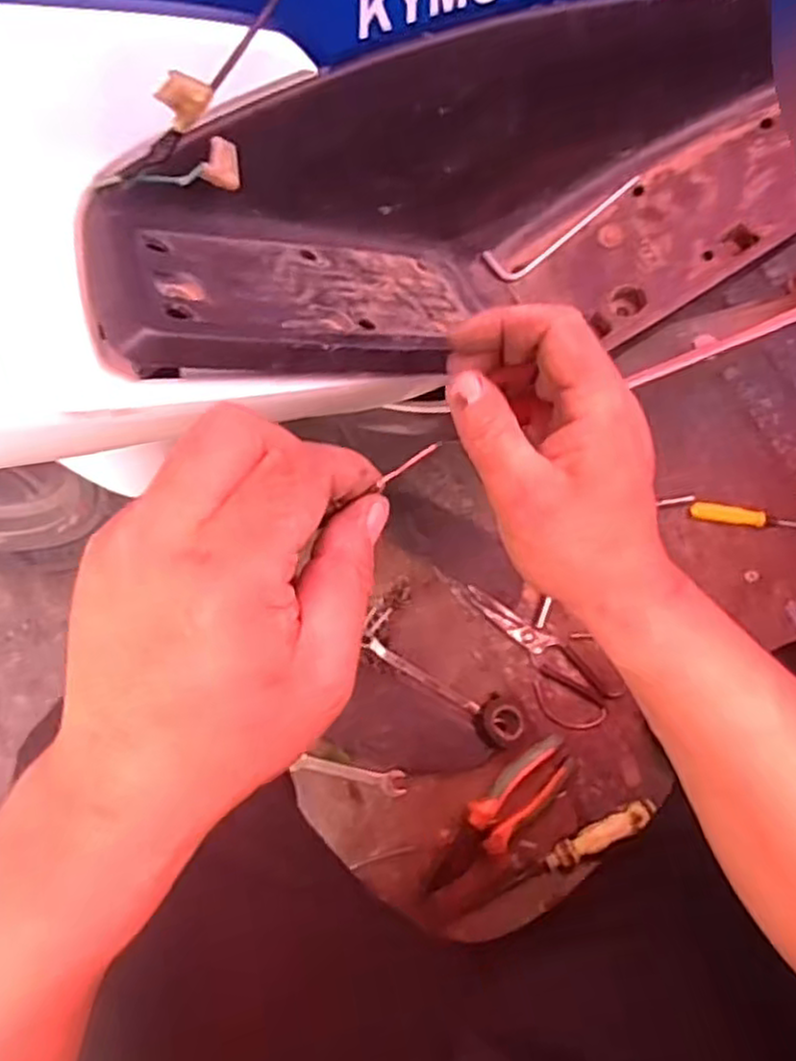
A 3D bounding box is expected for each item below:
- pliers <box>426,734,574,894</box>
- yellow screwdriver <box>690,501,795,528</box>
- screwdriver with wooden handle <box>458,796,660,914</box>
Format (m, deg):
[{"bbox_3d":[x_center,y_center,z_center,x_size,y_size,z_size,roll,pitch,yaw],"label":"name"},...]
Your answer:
[{"bbox_3d":[0.105,0.301,0.763,0.205,0.037,0.059,-41,81,-4],"label":"pliers"},{"bbox_3d":[0.412,-0.014,0.831,0.146,0.015,0.020,7,81,4],"label":"yellow screwdriver"},{"bbox_3d":[0.170,0.345,0.757,0.225,0.022,0.023,-28,81,-2],"label":"screwdriver with wooden handle"}]

